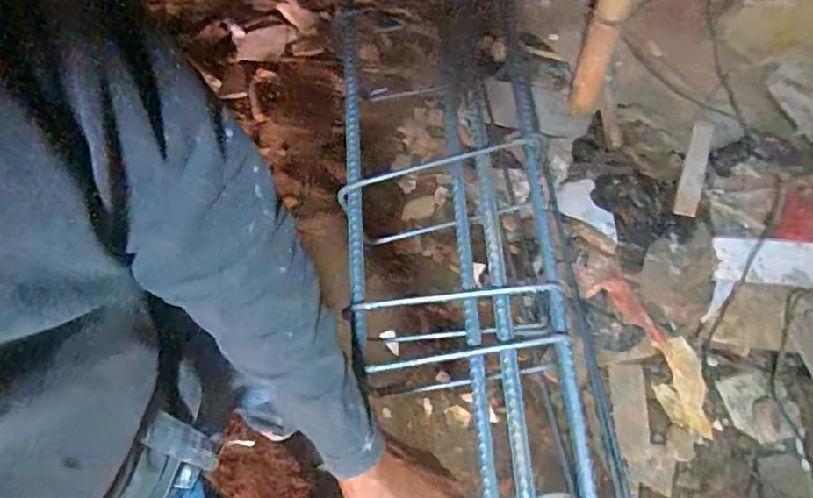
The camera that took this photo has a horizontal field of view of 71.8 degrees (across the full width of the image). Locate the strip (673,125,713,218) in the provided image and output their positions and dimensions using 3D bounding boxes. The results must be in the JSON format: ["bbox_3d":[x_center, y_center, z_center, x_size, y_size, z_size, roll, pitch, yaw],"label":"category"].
[{"bbox_3d":[0.691,-0.187,1.351,0.049,0.018,0.225,14,85,9],"label":"strip"}]

